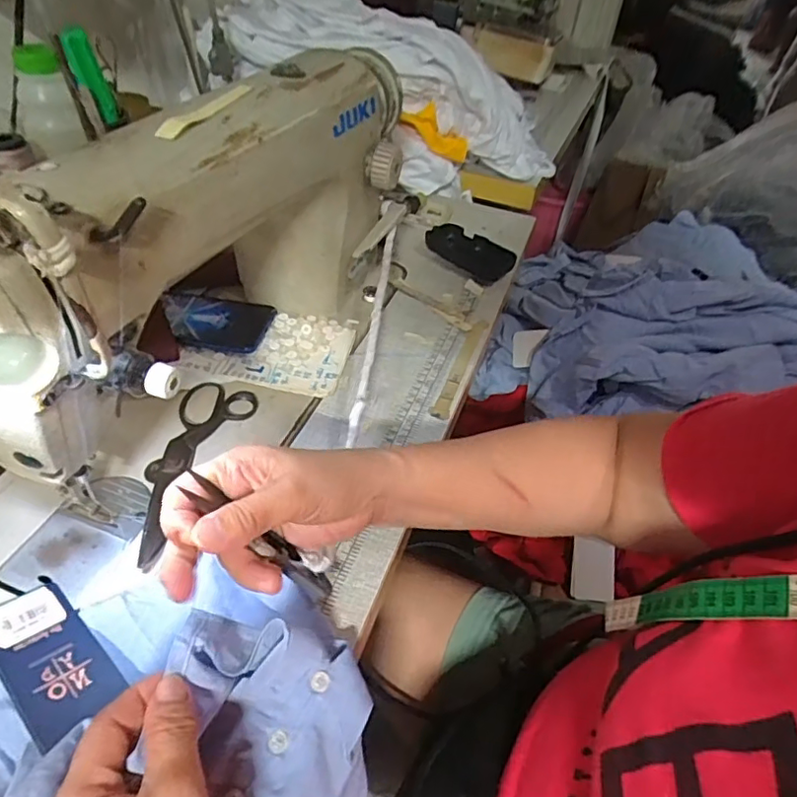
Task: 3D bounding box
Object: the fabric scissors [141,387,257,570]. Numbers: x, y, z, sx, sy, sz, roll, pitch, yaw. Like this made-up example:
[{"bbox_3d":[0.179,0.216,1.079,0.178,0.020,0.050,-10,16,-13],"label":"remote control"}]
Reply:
[{"bbox_3d":[-0.168,0.046,0.429,0.060,0.007,0.169,14,45,8],"label":"fabric scissors"}]

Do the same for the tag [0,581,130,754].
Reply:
[{"bbox_3d":[-0.199,0.144,0.321,0.109,0.007,0.047,29,33,32],"label":"tag"}]

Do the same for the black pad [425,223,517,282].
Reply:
[{"bbox_3d":[0.092,-0.180,0.692,0.060,0.025,0.107,-30,54,-32],"label":"black pad"}]

